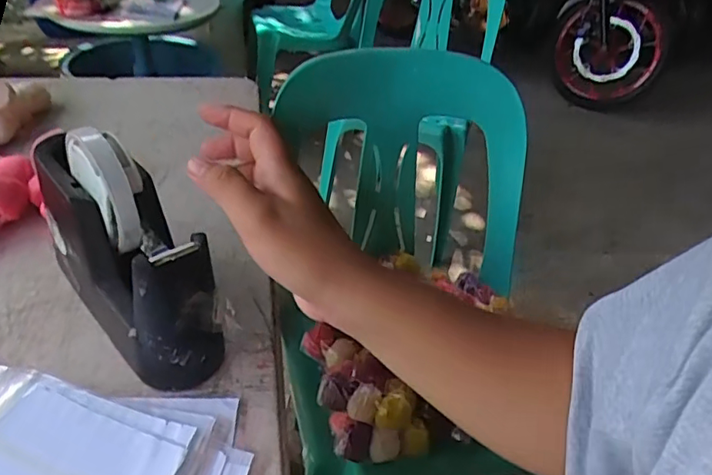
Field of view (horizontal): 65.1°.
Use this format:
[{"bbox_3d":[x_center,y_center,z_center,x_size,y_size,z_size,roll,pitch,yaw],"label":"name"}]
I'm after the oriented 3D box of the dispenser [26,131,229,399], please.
[{"bbox_3d":[-0.156,0.006,0.370,0.072,0.129,0.165,-21,44,-30],"label":"dispenser"}]

